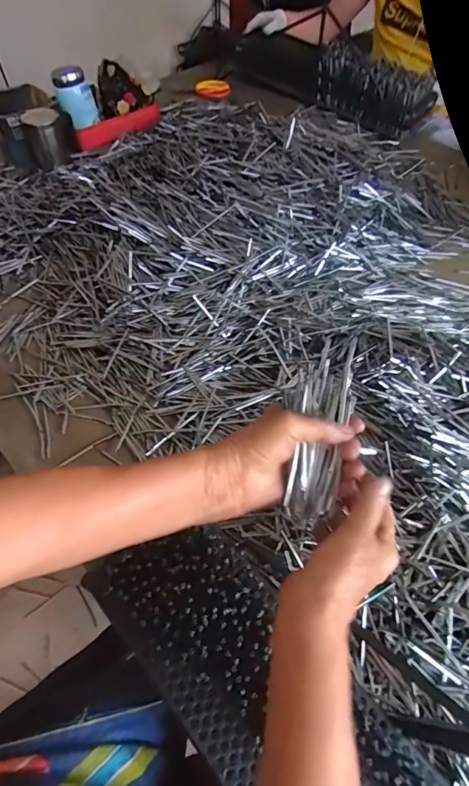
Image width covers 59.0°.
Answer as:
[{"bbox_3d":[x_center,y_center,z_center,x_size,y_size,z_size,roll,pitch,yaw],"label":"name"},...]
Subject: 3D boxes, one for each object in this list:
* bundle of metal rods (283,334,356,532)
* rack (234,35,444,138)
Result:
[{"bbox_3d":[0.070,0.031,0.355,0.054,0.024,0.160,10,78,6],"label":"bundle of metal rods"},{"bbox_3d":[0.253,-0.914,1.187,0.625,0.130,0.129,38,64,22],"label":"rack"}]

